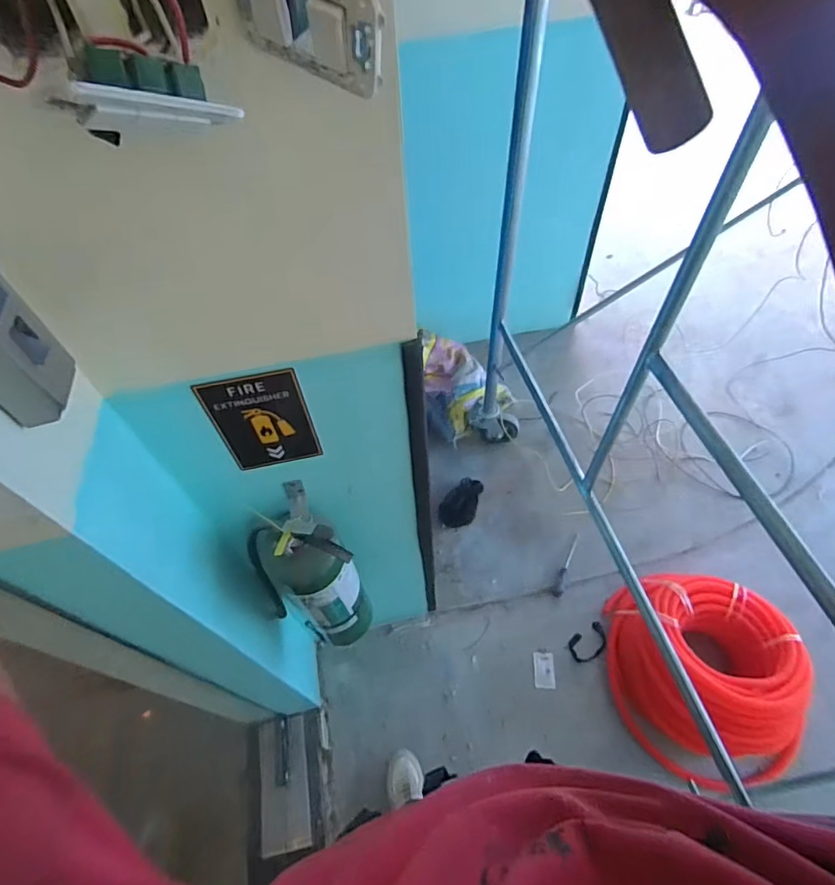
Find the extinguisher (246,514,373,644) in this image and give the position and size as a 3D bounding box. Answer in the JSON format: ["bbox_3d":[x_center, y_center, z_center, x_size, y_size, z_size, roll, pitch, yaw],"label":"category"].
[{"bbox_3d":[-0.193,0.256,0.923,0.135,0.445,0.148,-1,54,2],"label":"extinguisher"}]

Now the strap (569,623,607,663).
[{"bbox_3d":[0.510,0.596,1.437,0.126,0.020,0.081,-24,56,-14],"label":"strap"}]

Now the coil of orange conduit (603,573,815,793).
[{"bbox_3d":[0.748,0.593,1.278,0.411,0.215,0.493,-1,54,2],"label":"coil of orange conduit"}]

